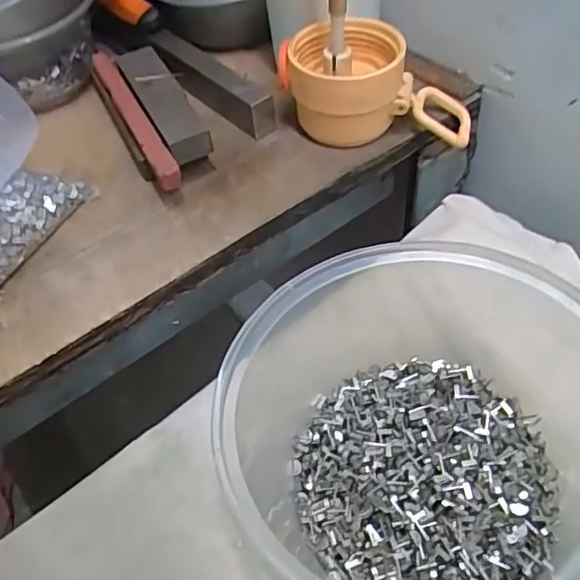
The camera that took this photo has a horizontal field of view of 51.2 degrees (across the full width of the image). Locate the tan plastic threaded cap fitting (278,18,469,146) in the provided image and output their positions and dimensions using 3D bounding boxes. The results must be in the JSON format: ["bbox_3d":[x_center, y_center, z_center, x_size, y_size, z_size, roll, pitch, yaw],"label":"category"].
[{"bbox_3d":[0.048,-0.116,0.341,0.105,0.053,0.056,5,51,14],"label":"tan plastic threaded cap fitting"}]

